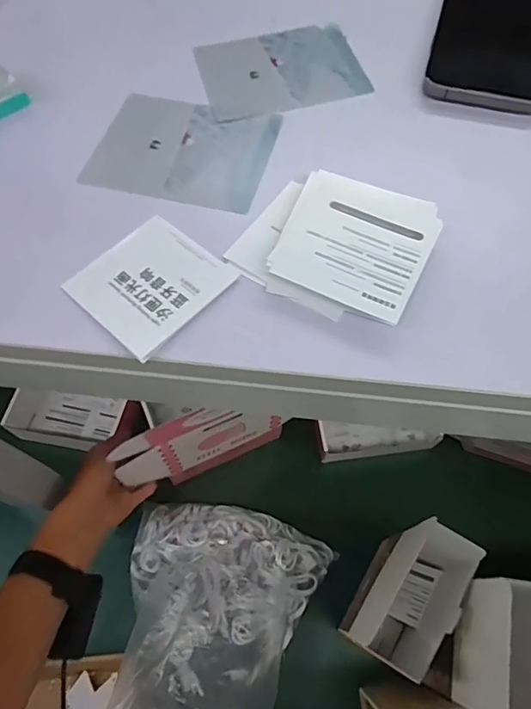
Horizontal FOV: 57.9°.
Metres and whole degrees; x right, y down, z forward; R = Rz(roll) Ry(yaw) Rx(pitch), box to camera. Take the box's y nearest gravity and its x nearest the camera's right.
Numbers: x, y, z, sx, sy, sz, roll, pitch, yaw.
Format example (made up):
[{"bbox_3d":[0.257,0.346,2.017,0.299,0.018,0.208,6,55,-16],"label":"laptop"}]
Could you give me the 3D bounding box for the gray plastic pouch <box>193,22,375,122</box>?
[{"bbox_3d":[0.010,-0.197,0.332,0.106,0.005,0.084,-16,64,-6],"label":"gray plastic pouch"}]

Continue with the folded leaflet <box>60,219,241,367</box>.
[{"bbox_3d":[-0.061,-0.039,0.253,0.065,0.005,0.067,39,70,19],"label":"folded leaflet"}]

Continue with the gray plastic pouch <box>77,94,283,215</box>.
[{"bbox_3d":[-0.051,-0.126,0.297,0.106,0.004,0.079,12,66,8],"label":"gray plastic pouch"}]

